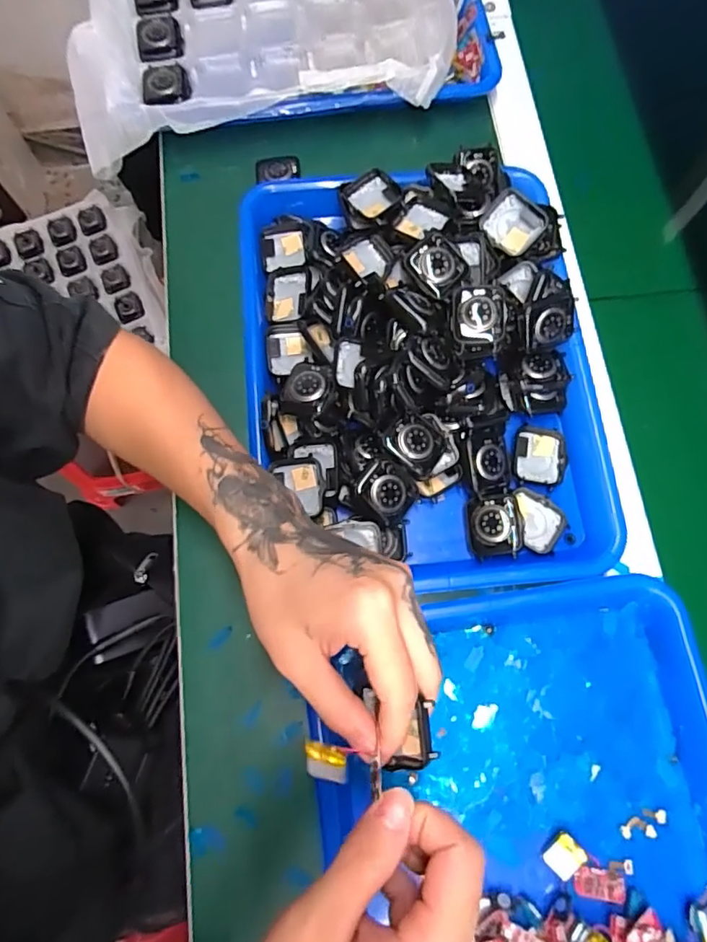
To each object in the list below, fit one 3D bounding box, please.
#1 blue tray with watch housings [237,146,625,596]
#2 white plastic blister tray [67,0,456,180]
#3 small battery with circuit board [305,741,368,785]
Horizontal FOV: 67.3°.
[{"bbox_3d":[0.049,-0.081,0.386,0.253,0.056,0.324,-5,75,-1],"label":"blue tray with watch housings"},{"bbox_3d":[-0.092,-0.433,0.481,0.349,0.037,0.309,-15,76,-4],"label":"white plastic blister tray"},{"bbox_3d":[-0.013,0.134,0.244,0.020,0.004,0.021,9,118,9],"label":"small battery with circuit board"}]

